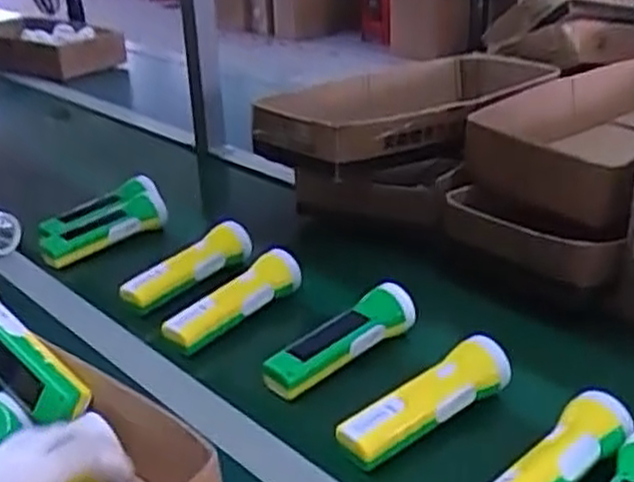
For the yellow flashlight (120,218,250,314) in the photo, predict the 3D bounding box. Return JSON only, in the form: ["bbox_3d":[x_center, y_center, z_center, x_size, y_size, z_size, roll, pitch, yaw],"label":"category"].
[{"bbox_3d":[-0.147,0.030,0.905,0.050,0.044,0.174,16,33,35],"label":"yellow flashlight"}]

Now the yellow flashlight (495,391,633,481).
[{"bbox_3d":[0.176,0.171,0.581,0.173,0.041,0.049,-25,33,-36],"label":"yellow flashlight"}]

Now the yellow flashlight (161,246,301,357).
[{"bbox_3d":[-0.089,0.063,0.835,0.044,0.044,0.169,19,34,39],"label":"yellow flashlight"}]

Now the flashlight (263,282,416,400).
[{"bbox_3d":[0.022,0.093,0.756,0.166,0.041,0.052,-23,32,-34],"label":"flashlight"}]

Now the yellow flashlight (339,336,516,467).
[{"bbox_3d":[0.094,0.135,0.667,0.174,0.039,0.045,-20,31,-30],"label":"yellow flashlight"}]

